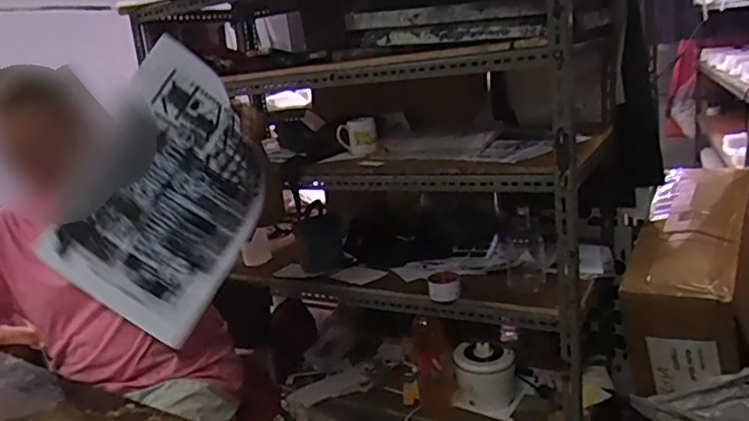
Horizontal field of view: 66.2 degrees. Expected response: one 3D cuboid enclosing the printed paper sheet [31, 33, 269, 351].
[{"bbox_3d":[-0.373,-0.027,1.068,0.316,0.461,0.063,33,1,-3],"label":"printed paper sheet"}]

